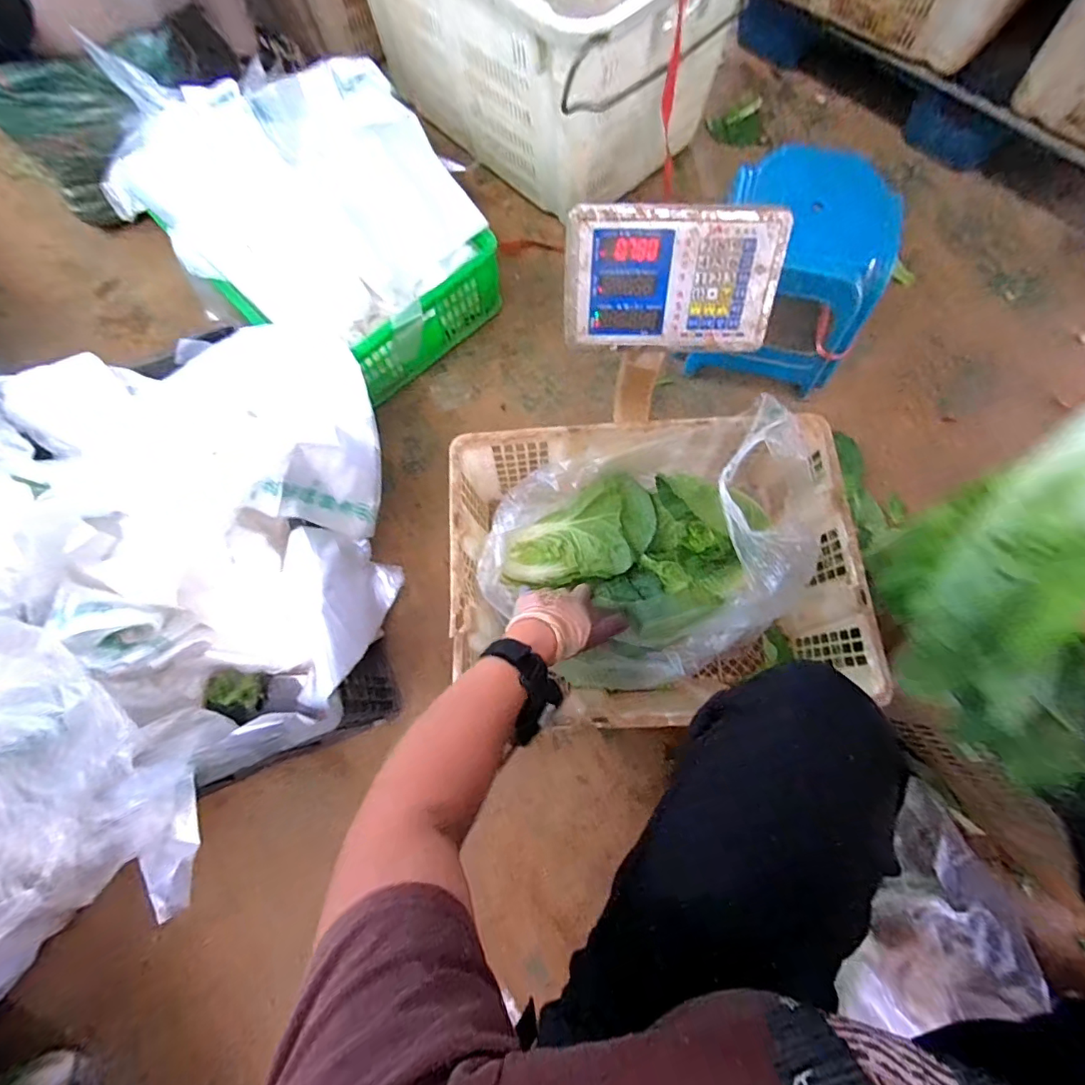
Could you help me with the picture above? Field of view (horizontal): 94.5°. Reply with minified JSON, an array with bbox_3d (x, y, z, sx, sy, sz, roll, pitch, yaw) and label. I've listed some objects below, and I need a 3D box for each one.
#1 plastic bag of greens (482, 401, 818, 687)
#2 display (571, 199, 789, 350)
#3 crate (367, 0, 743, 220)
[{"bbox_3d":[0.135,0.009,0.607,0.401,0.157,0.278,-15,73,-4],"label":"plastic bag of greens"},{"bbox_3d":[0.152,-0.313,0.601,0.241,0.147,0.065,2,38,0],"label":"display"},{"bbox_3d":[0.009,-1.025,0.959,0.505,0.327,0.701,-43,77,-12],"label":"crate"}]

